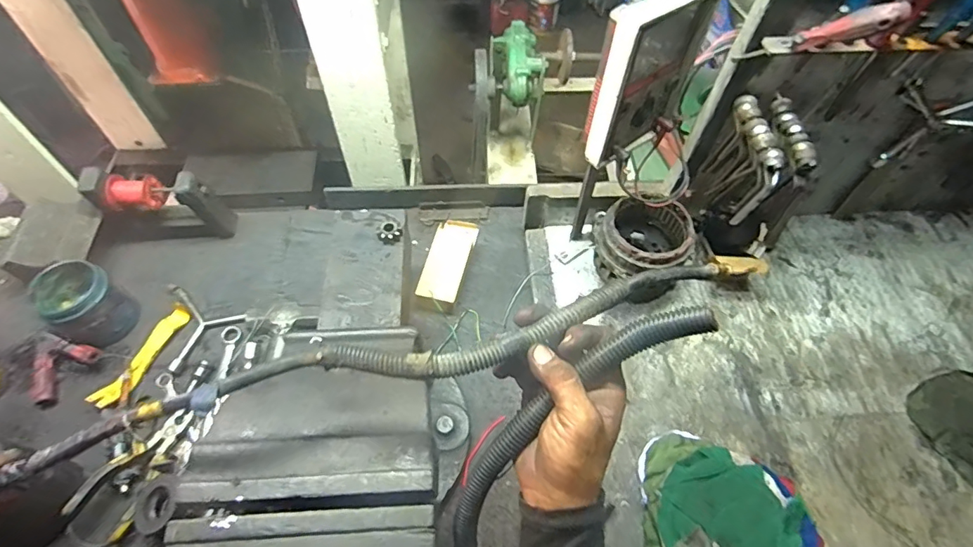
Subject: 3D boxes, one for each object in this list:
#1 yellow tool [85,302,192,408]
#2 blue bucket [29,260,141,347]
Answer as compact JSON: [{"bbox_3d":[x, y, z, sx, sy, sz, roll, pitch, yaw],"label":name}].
[{"bbox_3d":[-0.493,0.117,0.704,0.034,0.017,0.165,24,59,13],"label":"yellow tool"},{"bbox_3d":[-0.576,0.043,0.701,0.096,0.087,0.090,1,57,-1],"label":"blue bucket"}]

